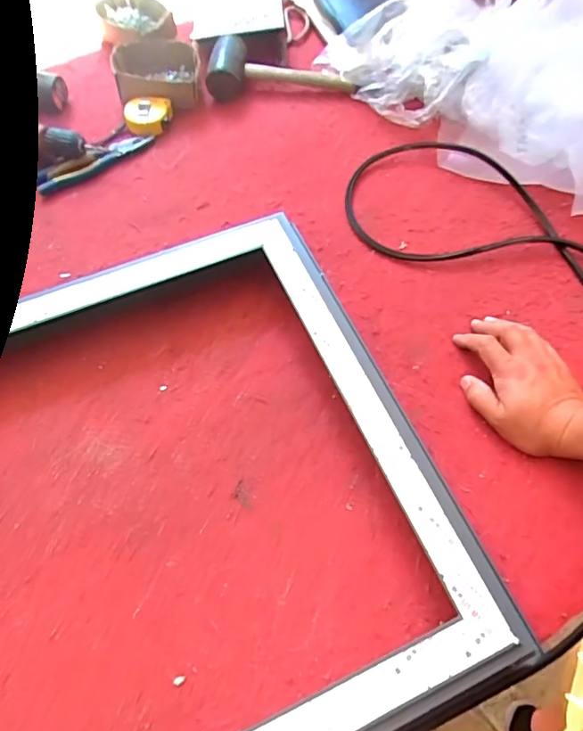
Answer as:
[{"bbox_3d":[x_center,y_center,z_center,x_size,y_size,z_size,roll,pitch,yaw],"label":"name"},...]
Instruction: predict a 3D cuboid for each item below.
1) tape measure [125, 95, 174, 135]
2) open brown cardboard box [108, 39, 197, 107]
[{"bbox_3d":[-0.231,-0.404,0.798,0.072,0.026,0.062,4,62,3],"label":"tape measure"},{"bbox_3d":[-0.230,-0.492,0.844,0.153,0.058,0.114,3,62,2],"label":"open brown cardboard box"}]

